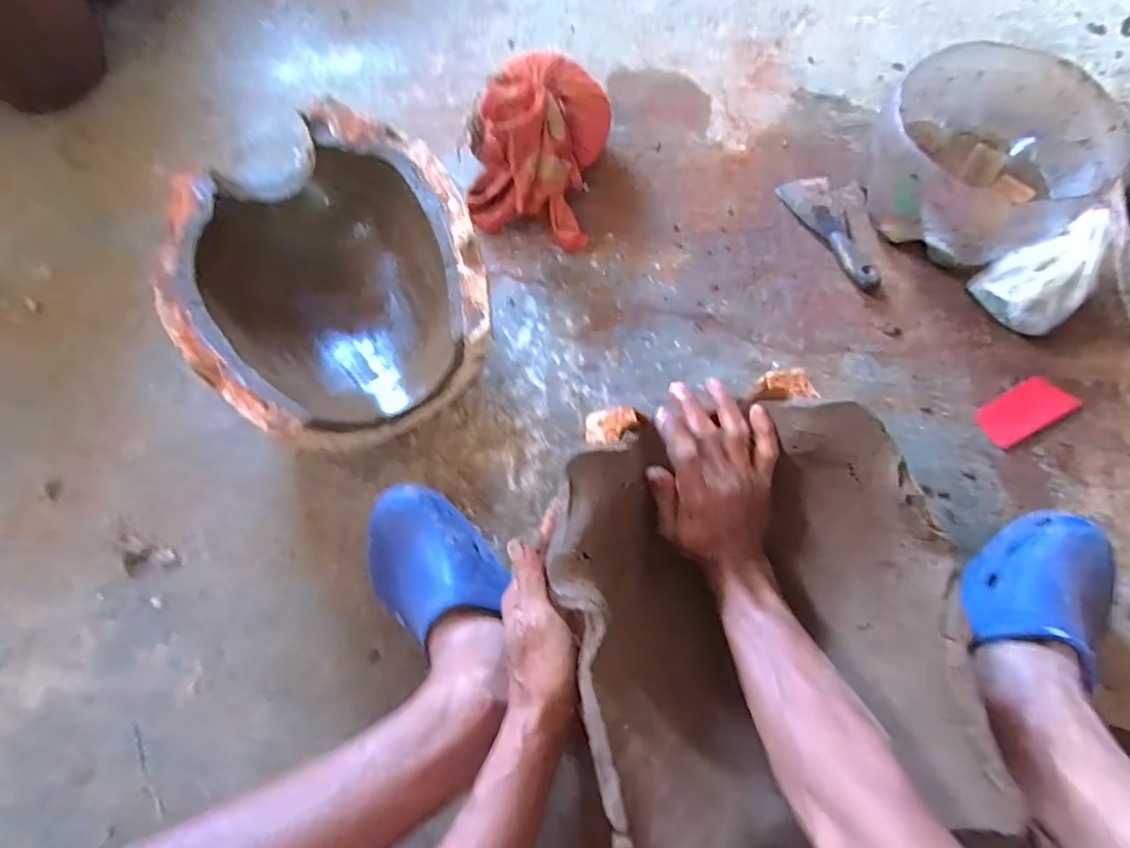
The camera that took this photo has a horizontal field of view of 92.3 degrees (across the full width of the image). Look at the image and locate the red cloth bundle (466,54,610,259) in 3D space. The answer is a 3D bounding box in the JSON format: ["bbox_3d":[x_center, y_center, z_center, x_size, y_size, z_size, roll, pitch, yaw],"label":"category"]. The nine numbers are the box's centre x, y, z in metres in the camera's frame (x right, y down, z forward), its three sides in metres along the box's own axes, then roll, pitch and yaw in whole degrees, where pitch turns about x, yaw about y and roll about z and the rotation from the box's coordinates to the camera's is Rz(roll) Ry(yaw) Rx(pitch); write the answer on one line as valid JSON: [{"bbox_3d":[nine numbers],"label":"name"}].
[{"bbox_3d":[-0.032,-0.354,0.676,0.157,0.125,0.217,10,70,5],"label":"red cloth bundle"}]

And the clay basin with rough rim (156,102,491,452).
[{"bbox_3d":[-0.235,-0.139,0.590,0.283,0.147,0.311,0,69,1],"label":"clay basin with rough rim"}]

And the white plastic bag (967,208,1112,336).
[{"bbox_3d":[0.544,-0.172,0.617,0.096,0.078,0.134,41,75,15],"label":"white plastic bag"}]

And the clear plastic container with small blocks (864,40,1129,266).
[{"bbox_3d":[0.488,-0.304,0.645,0.237,0.126,0.247,31,73,12],"label":"clear plastic container with small blocks"}]

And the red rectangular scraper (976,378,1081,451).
[{"bbox_3d":[0.506,-0.015,0.598,0.103,0.010,0.051,-28,63,-5],"label":"red rectangular scraper"}]

